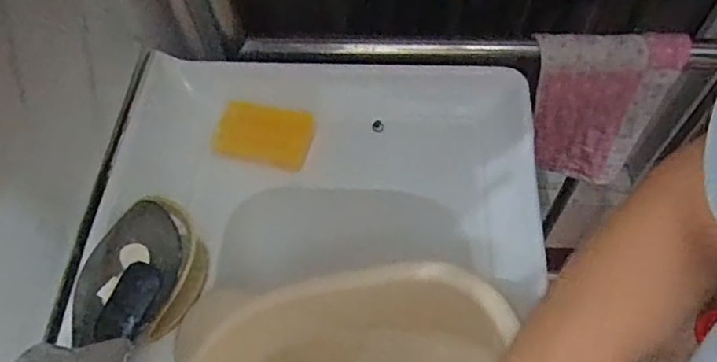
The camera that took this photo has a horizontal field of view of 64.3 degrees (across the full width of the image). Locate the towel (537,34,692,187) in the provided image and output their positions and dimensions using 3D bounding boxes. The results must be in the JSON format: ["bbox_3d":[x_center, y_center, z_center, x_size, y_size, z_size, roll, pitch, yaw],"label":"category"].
[{"bbox_3d":[0.313,-0.097,0.785,0.171,0.247,0.055,7,61,7],"label":"towel"}]

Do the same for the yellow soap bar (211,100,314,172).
[{"bbox_3d":[-0.110,-0.058,0.672,0.106,0.026,0.070,11,61,9],"label":"yellow soap bar"}]

